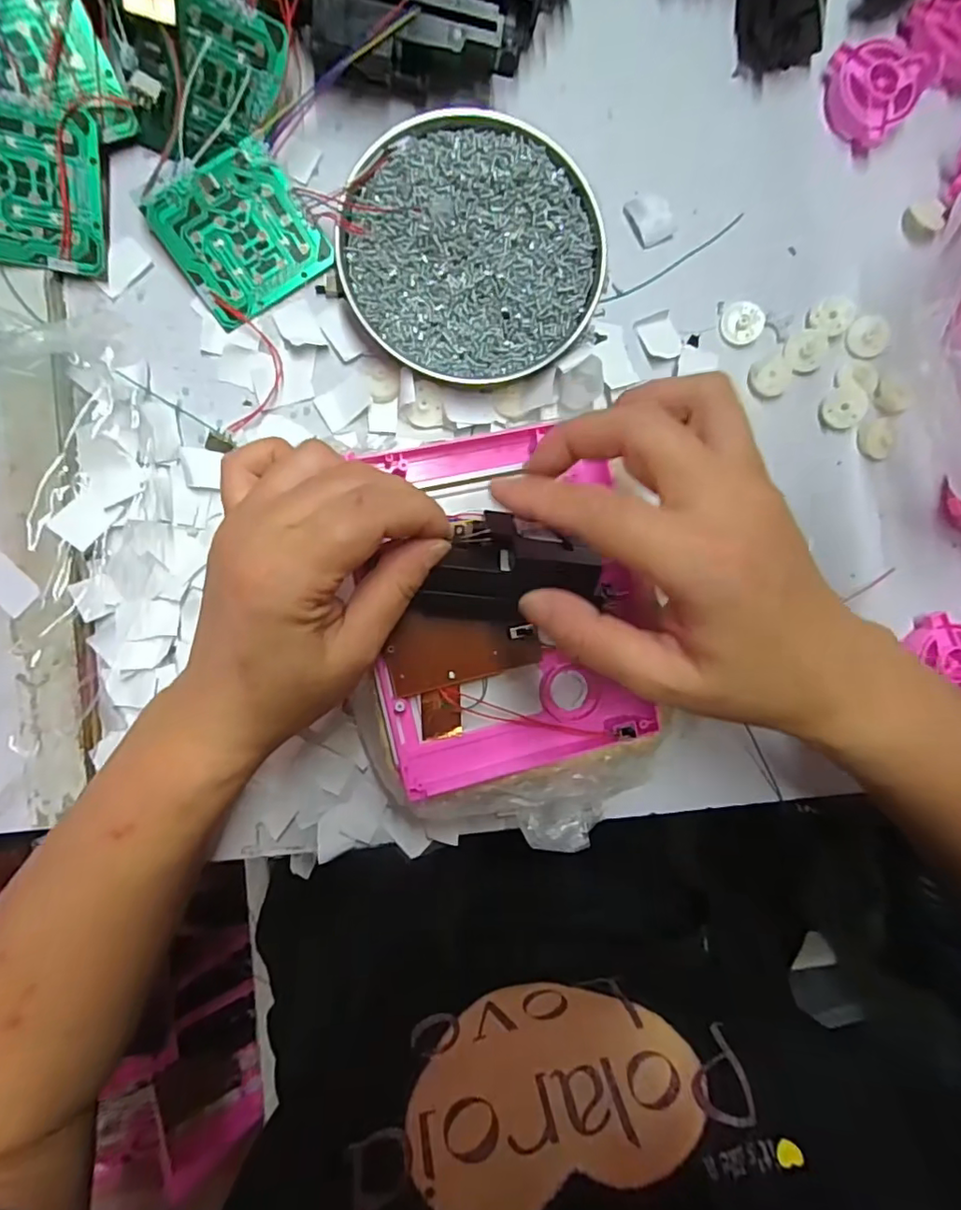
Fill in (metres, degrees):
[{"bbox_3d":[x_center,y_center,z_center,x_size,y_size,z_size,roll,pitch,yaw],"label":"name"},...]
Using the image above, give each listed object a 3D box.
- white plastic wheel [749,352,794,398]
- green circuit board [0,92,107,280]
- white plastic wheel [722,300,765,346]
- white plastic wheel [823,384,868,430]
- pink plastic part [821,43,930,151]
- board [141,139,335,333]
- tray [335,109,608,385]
[{"bbox_3d":[0.168,-0.133,0.330,0.025,0.006,0.023,0,92,-7],"label":"white plastic wheel"},{"bbox_3d":[-0.222,-0.203,0.274,0.069,0.006,0.070,2,107,-18],"label":"green circuit board"},{"bbox_3d":[0.152,-0.163,0.329,0.029,0.004,0.023,-34,95,-5],"label":"white plastic wheel"},{"bbox_3d":[0.212,-0.115,0.332,0.022,0.004,0.024,-2,84,16],"label":"white plastic wheel"},{"bbox_3d":[0.222,-0.295,0.324,0.051,0.021,0.046,45,86,-6],"label":"pink plastic part"},{"bbox_3d":[-0.125,-0.193,0.296,0.071,0.013,0.068,-37,95,-4],"label":"board"},{"bbox_3d":[-0.005,-0.187,0.303,0.132,0.023,0.129,-6,92,-7],"label":"tray"}]

